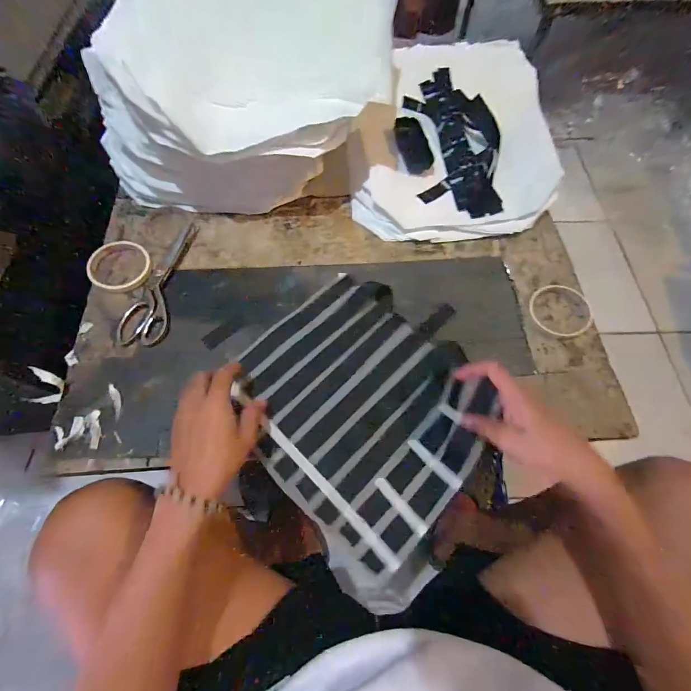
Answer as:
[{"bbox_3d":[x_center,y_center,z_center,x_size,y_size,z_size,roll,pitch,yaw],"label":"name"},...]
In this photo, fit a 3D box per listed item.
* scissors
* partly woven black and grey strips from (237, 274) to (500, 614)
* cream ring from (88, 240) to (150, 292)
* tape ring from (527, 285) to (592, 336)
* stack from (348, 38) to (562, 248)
[{"bbox_3d":[-0.290,-0.102,0.537,0.068,0.015,0.223,5,63,0],"label":"scissors"},{"bbox_3d":[0.023,0.078,0.446,0.281,0.042,0.352,-38,69,-15],"label":"partly woven black and grey strips"},{"bbox_3d":[-0.355,-0.126,0.535,0.100,0.012,0.089,38,68,16],"label":"cream ring"},{"bbox_3d":[0.323,-0.054,0.512,0.083,0.015,0.085,-6,72,9],"label":"tape ring"},{"bbox_3d":[0.195,-0.412,0.641,0.348,0.034,0.485,5,72,5],"label":"stack"}]

